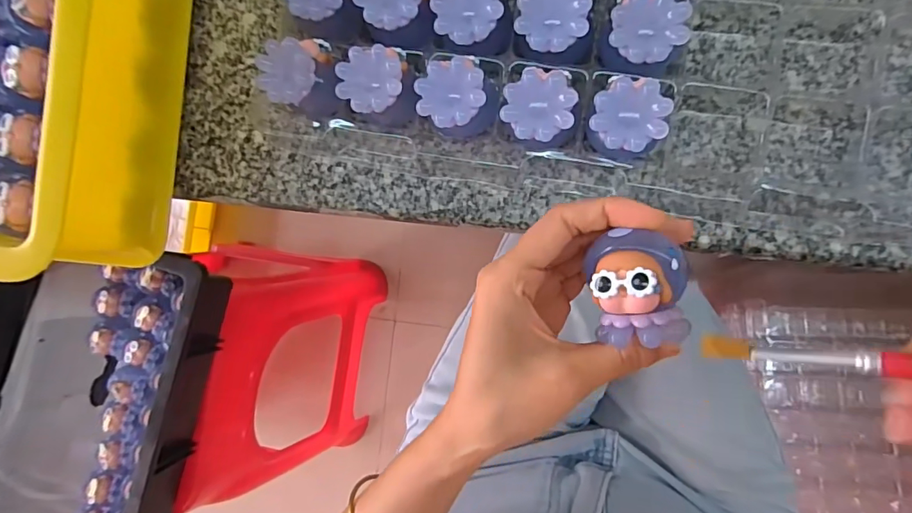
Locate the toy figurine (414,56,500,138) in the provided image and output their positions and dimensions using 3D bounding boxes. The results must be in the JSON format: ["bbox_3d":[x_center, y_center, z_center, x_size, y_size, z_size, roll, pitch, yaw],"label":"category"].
[{"bbox_3d":[0.001,-0.088,0.274,0.034,0.050,0.037,0,88,9],"label":"toy figurine"}]

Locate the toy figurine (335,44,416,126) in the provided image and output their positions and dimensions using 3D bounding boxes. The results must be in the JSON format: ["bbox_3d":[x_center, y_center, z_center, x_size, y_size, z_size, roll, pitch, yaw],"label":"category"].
[{"bbox_3d":[-0.043,-0.098,0.281,0.040,0.049,0.039,-42,83,5],"label":"toy figurine"}]

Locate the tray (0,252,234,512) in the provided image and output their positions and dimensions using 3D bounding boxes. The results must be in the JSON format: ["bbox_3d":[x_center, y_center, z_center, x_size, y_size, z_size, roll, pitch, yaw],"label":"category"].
[{"bbox_3d":[-0.459,0.200,0.556,0.298,0.101,0.466,15,91,9],"label":"tray"}]

